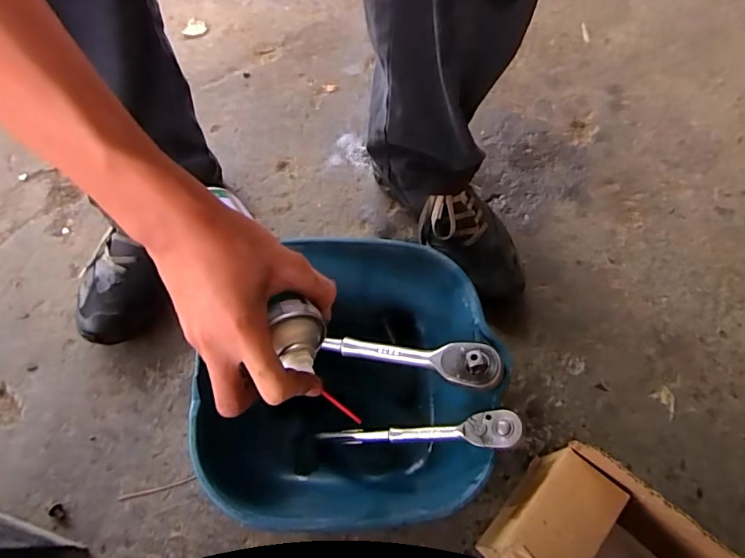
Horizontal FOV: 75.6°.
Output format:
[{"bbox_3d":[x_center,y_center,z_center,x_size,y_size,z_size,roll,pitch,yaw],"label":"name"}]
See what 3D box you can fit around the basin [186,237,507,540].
[{"bbox_3d":[-0.014,0.092,0.449,0.254,0.124,0.237,1,62,1],"label":"basin"}]

